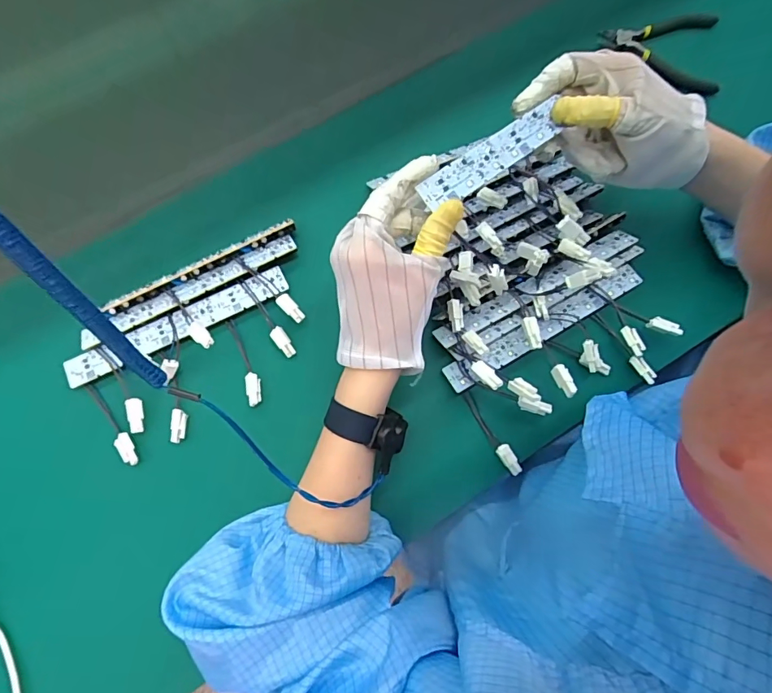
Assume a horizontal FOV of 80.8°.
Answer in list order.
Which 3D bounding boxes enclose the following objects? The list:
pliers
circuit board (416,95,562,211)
[{"bbox_3d":[0.279,-0.308,0.465,0.116,0.013,0.092,9,75,2],"label":"pliers"},{"bbox_3d":[0.072,-0.128,0.306,0.115,0.004,0.024,-36,92,-11],"label":"circuit board"}]

